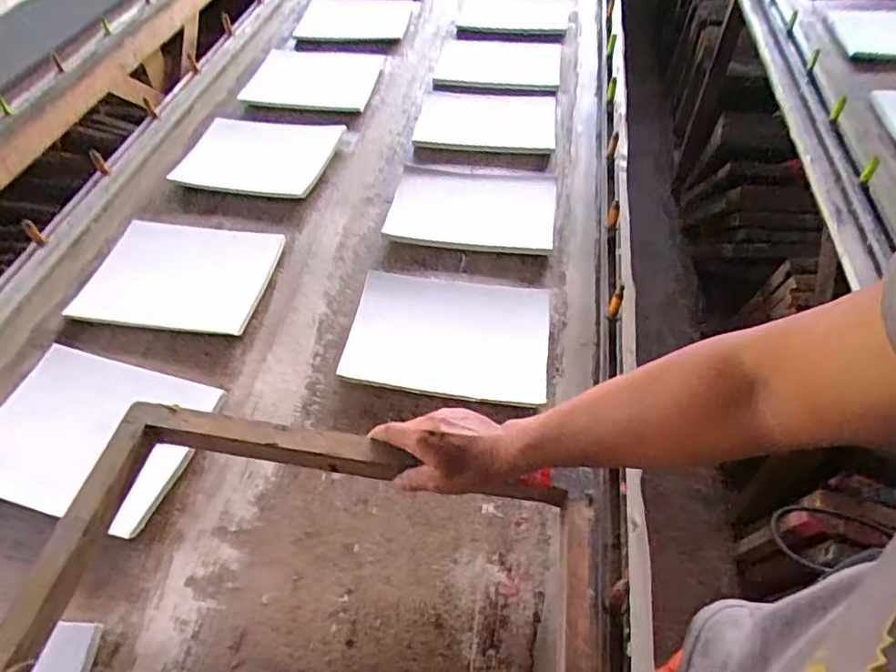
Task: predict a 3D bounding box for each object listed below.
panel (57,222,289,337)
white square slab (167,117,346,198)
[{"bbox_3d":[-0.404,-0.094,0.894,0.259,0.016,0.195,8,56,2],"label":"panel"},{"bbox_3d":[-0.351,-0.340,1.101,0.258,0.024,0.212,12,57,8],"label":"white square slab"}]

